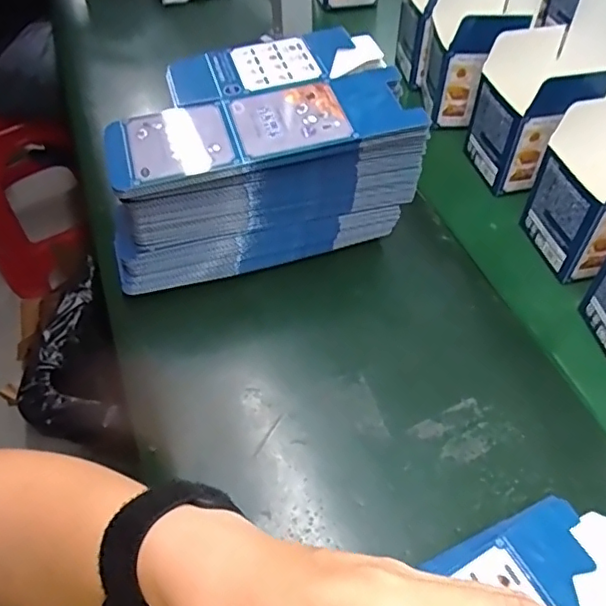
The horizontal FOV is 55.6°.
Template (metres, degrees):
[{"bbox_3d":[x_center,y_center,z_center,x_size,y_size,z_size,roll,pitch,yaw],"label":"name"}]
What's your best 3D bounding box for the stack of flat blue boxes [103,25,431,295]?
[{"bbox_3d":[-0.043,-0.121,0.509,0.249,0.146,0.138,-14,50,-10],"label":"stack of flat blue boxes"}]

